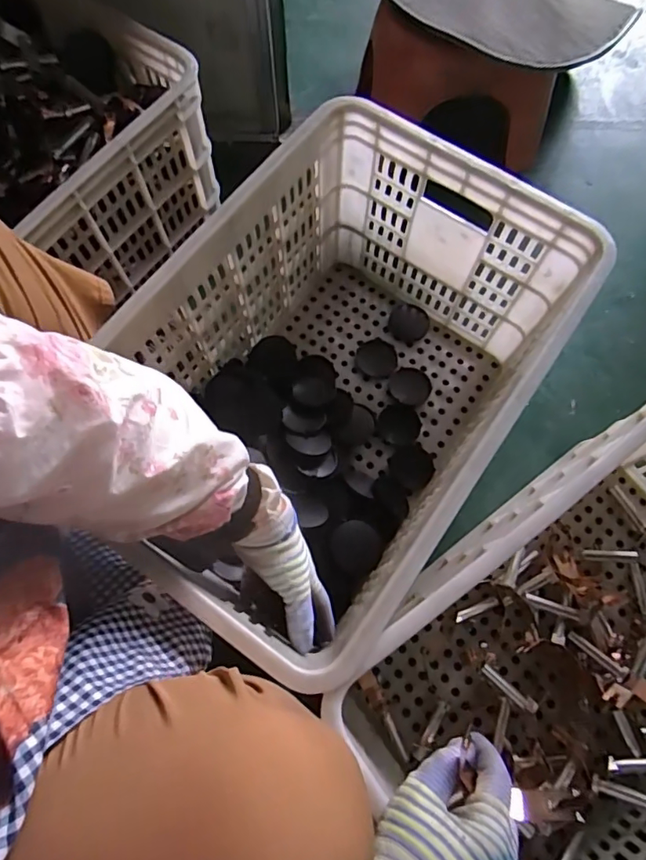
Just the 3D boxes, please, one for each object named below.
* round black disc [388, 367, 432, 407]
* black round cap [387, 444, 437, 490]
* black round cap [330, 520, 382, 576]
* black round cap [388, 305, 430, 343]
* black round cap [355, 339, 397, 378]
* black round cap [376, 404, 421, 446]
[{"bbox_3d":[0.132,-0.066,0.770,0.061,0.007,0.063,0,71,0],"label":"round black disc"},{"bbox_3d":[0.128,0.053,0.730,0.063,0.006,0.061,0,71,0],"label":"black round cap"},{"bbox_3d":[0.041,0.147,0.633,0.060,0.012,0.063,0,71,0],"label":"black round cap"},{"bbox_3d":[0.131,-0.162,0.781,0.059,0.006,0.063,0,71,0],"label":"black round cap"},{"bbox_3d":[0.082,-0.111,0.784,0.061,0.005,0.065,0,71,0],"label":"black round cap"},{"bbox_3d":[0.112,-0.009,0.749,0.062,0.011,0.063,0,71,0],"label":"black round cap"}]

